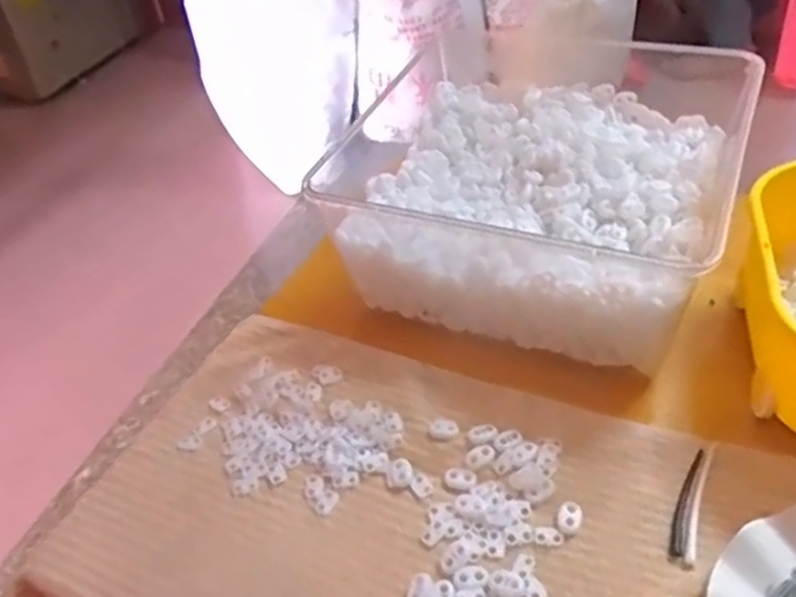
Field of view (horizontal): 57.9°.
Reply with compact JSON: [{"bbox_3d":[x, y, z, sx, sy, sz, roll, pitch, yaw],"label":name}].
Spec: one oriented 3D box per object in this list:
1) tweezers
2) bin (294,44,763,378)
[{"bbox_3d":[0.193,0.131,0.471,0.017,0.004,0.097,14,47,22],"label":"tweezers"},{"bbox_3d":[0.122,-0.087,0.609,0.281,0.108,0.286,17,49,25],"label":"bin"}]

